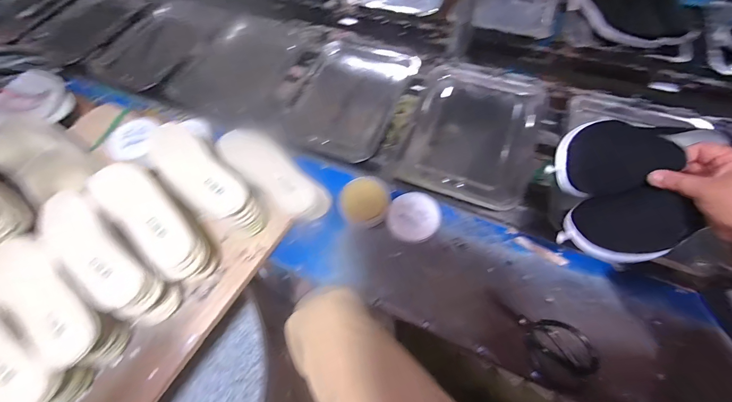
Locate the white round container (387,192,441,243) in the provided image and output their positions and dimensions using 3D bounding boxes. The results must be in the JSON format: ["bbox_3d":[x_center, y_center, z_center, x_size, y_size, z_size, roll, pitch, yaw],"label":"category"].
[{"bbox_3d":[0.097,0.033,0.646,0.098,0.039,0.098,28,67,18],"label":"white round container"}]

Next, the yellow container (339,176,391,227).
[{"bbox_3d":[-0.001,0.003,0.655,0.104,0.055,0.090,-19,62,-7],"label":"yellow container"}]

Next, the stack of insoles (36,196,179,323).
[{"bbox_3d":[-0.439,0.097,0.551,0.275,0.111,0.089,38,71,17],"label":"stack of insoles"}]

